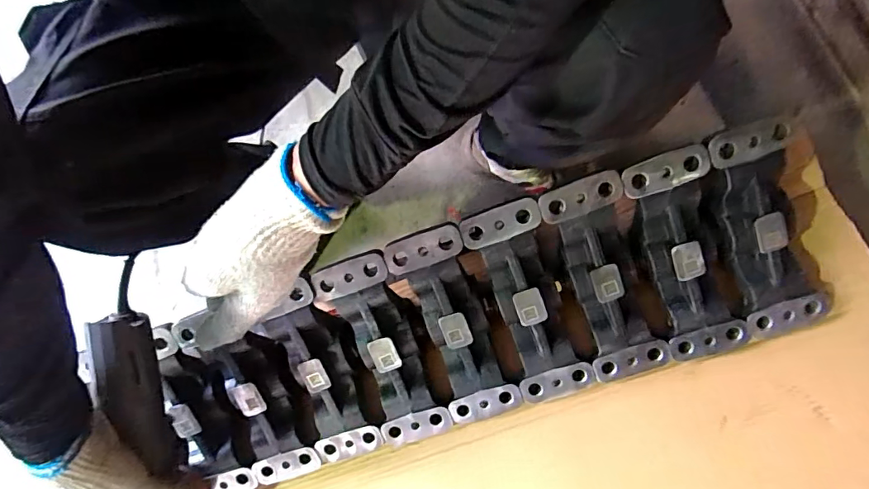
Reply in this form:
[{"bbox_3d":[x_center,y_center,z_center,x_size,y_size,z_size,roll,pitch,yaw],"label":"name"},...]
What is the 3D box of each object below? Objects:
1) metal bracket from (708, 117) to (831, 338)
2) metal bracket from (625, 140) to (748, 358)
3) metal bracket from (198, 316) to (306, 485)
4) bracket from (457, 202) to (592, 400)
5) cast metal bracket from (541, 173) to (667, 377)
[{"bbox_3d":[0.341,-0.015,0.490,0.083,0.038,0.225,-22,103,-4],"label":"metal bracket"},{"bbox_3d":[0.259,0.015,0.497,0.077,0.035,0.217,-20,103,-3],"label":"metal bracket"},{"bbox_3d":[-0.214,0.176,0.543,0.076,0.031,0.222,-27,101,-5],"label":"metal bracket"},{"bbox_3d":[0.100,0.064,0.513,0.076,0.038,0.219,-22,103,-4],"label":"bracket"},{"bbox_3d":[0.178,0.037,0.505,0.078,0.038,0.220,-21,102,-4],"label":"cast metal bracket"}]

